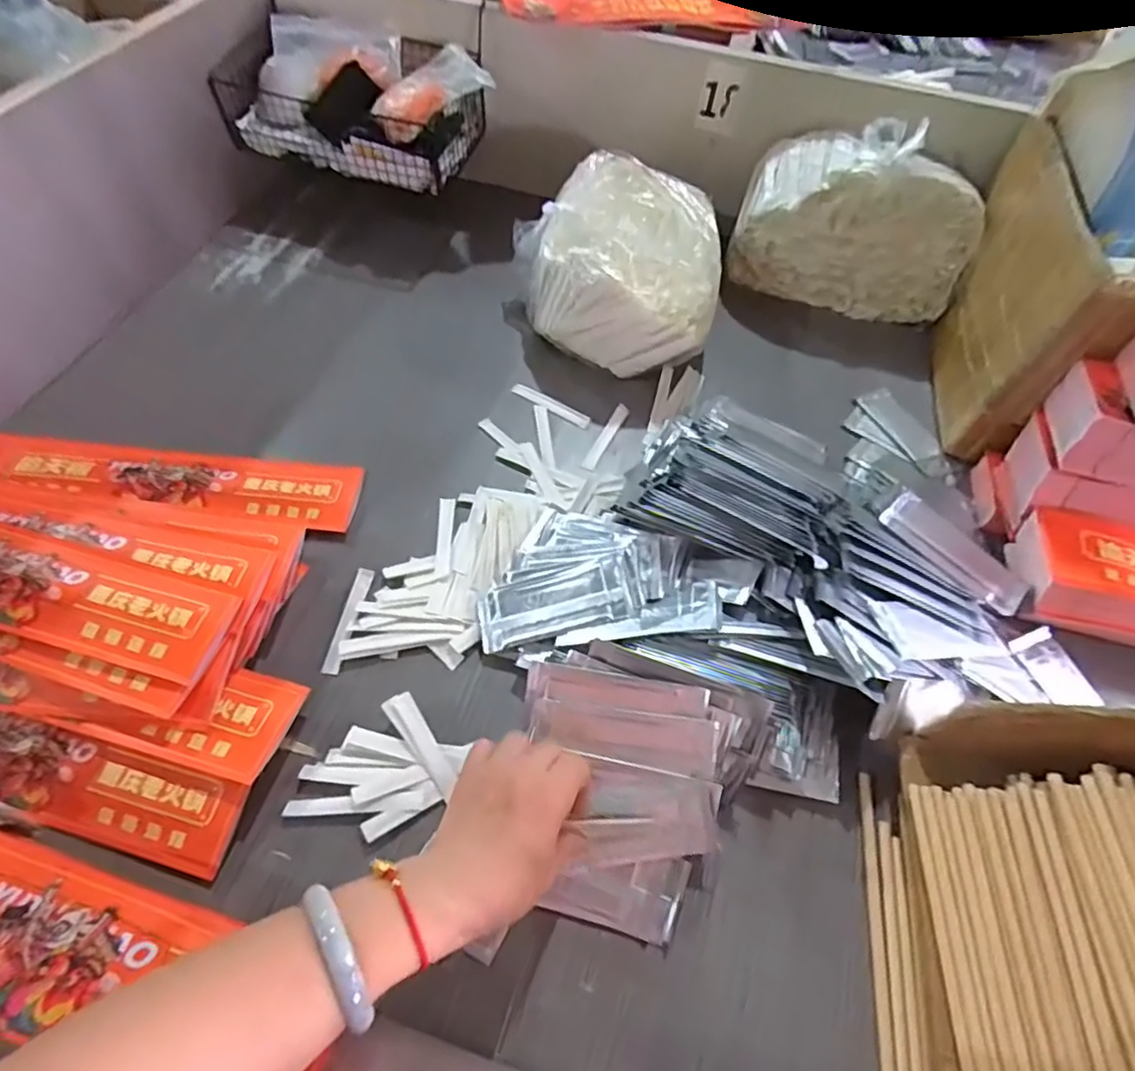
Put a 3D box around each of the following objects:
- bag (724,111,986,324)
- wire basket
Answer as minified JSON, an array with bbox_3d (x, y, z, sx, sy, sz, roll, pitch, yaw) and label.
[{"bbox_3d":[0.330,-0.359,0.734,0.254,0.168,0.097,17,58,7],"label":"bag"},{"bbox_3d":[-0.237,-0.514,0.750,0.290,0.106,0.163,20,59,8],"label":"wire basket"}]

